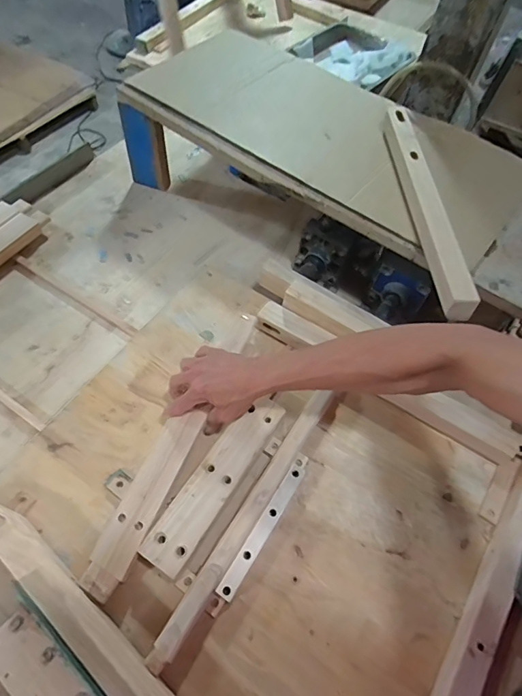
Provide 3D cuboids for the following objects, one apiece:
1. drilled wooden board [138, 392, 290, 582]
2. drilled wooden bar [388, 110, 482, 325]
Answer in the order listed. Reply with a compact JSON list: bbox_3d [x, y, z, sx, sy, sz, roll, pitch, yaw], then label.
[{"bbox_3d":[-0.057,0.166,0.564,0.057,0.013,0.250,31,62,13],"label":"drilled wooden board"},{"bbox_3d":[0.243,-0.225,0.642,0.037,0.039,0.425,-1,58,-3],"label":"drilled wooden bar"}]

